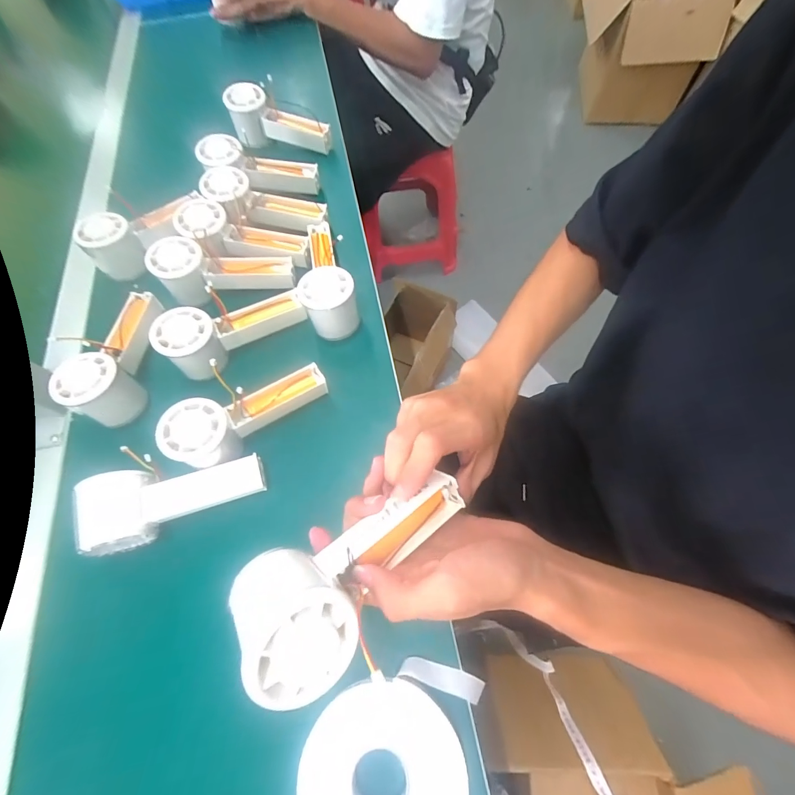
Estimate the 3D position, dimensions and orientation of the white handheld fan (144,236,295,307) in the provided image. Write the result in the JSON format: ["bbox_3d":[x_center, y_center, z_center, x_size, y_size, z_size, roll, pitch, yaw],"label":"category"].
[{"bbox_3d":[-0.199,-0.150,0.428,0.149,0.055,0.053,-8,66,0],"label":"white handheld fan"}]

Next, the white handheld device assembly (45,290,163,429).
[{"bbox_3d":[-0.297,-0.049,0.389,0.056,0.057,0.154,-5,66,1],"label":"white handheld device assembly"}]

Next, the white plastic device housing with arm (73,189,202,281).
[{"bbox_3d":[-0.314,-0.206,0.462,0.135,0.061,0.049,-38,70,-13],"label":"white plastic device housing with arm"}]

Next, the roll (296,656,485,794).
[{"bbox_3d":[-0.007,0.261,0.266,0.110,0.023,0.131,16,68,10],"label":"roll"}]

